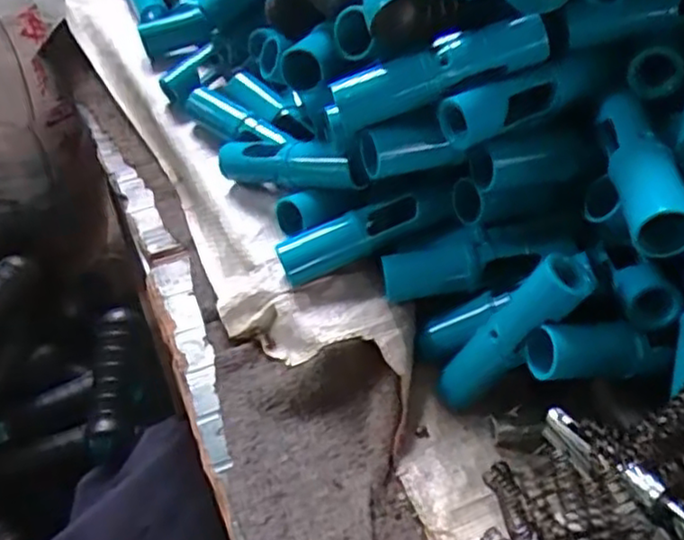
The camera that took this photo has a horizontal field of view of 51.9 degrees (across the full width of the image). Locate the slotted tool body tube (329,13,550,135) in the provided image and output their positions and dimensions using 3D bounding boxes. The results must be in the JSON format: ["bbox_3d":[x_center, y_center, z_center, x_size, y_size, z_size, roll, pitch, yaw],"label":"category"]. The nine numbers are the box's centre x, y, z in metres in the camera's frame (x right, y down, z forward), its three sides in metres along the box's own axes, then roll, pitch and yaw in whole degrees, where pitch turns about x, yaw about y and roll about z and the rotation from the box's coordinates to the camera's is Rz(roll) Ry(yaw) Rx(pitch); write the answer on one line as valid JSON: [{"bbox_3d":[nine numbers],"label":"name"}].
[{"bbox_3d":[0.054,-0.111,0.397,0.121,0.029,0.024,-19,48,8],"label":"slotted tool body tube"}]

